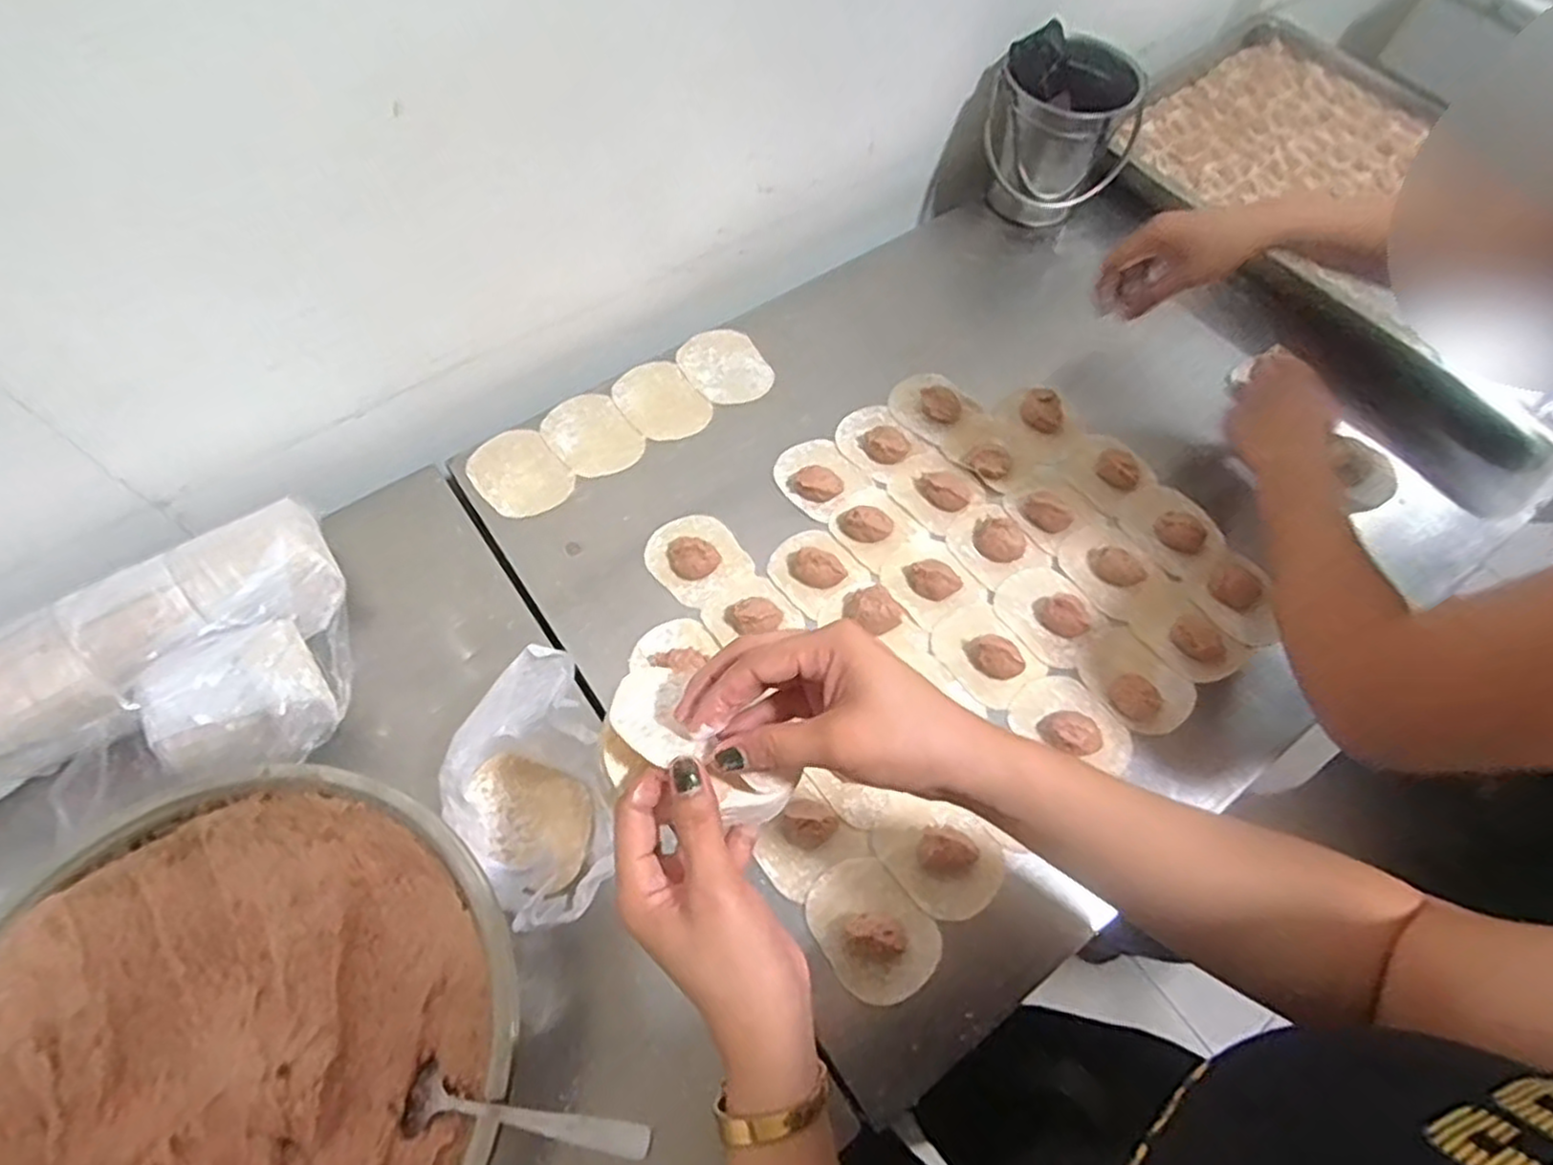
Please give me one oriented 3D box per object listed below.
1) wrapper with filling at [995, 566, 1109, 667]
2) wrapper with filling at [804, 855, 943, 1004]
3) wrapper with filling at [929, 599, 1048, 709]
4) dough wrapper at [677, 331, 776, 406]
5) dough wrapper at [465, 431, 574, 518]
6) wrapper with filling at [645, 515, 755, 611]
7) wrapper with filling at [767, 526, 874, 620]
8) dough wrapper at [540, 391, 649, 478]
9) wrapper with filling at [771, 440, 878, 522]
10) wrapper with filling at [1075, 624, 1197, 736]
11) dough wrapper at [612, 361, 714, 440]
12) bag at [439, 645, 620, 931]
[{"bbox_3d":[0.226,0.020,0.609,0.081,0.021,0.073,42,70,17],"label":"wrapper with filling"},{"bbox_3d":[0.065,0.230,0.498,0.069,0.030,0.089,-35,70,-17],"label":"wrapper with filling"},{"bbox_3d":[0.167,0.052,0.589,0.065,0.021,0.081,-34,70,-17],"label":"wrapper with filling"},{"bbox_3d":[-0.049,-0.207,0.721,0.076,0.004,0.090,-27,68,-17],"label":"dough wrapper"},{"bbox_3d":[-0.228,-0.097,0.661,0.073,0.004,0.093,-37,71,-18],"label":"dough wrapper"},{"bbox_3d":[-0.068,-0.026,0.624,0.073,0.023,0.083,-39,71,-19],"label":"wrapper with filling"},{"bbox_3d":[0.032,-0.015,0.621,0.067,0.022,0.070,-36,71,-18],"label":"wrapper with filling"},{"bbox_3d":[-0.168,-0.135,0.677,0.071,0.004,0.097,-34,70,-17],"label":"dough wrapper"},{"bbox_3d":[0.037,-0.099,0.665,0.076,0.019,0.070,41,69,16],"label":"wrapper with filling"},{"bbox_3d":[0.285,0.074,0.585,0.068,0.018,0.087,-37,71,-18],"label":"wrapper with filling"},{"bbox_3d":[-0.107,-0.168,0.699,0.072,0.010,0.088,-35,70,-17],"label":"dough wrapper"},{"bbox_3d":[-0.159,0.142,0.493,0.106,0.095,0.163,-10,65,-7],"label":"bag"}]

